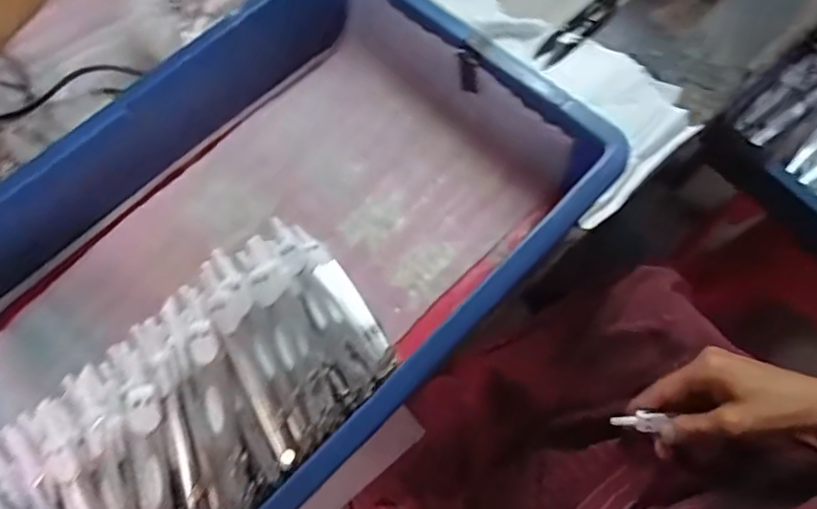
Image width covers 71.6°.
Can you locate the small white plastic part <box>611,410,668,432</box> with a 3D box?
[{"bbox_3d":[0.170,0.124,0.418,0.039,0.008,0.013,-1,69,13],"label":"small white plastic part"}]

